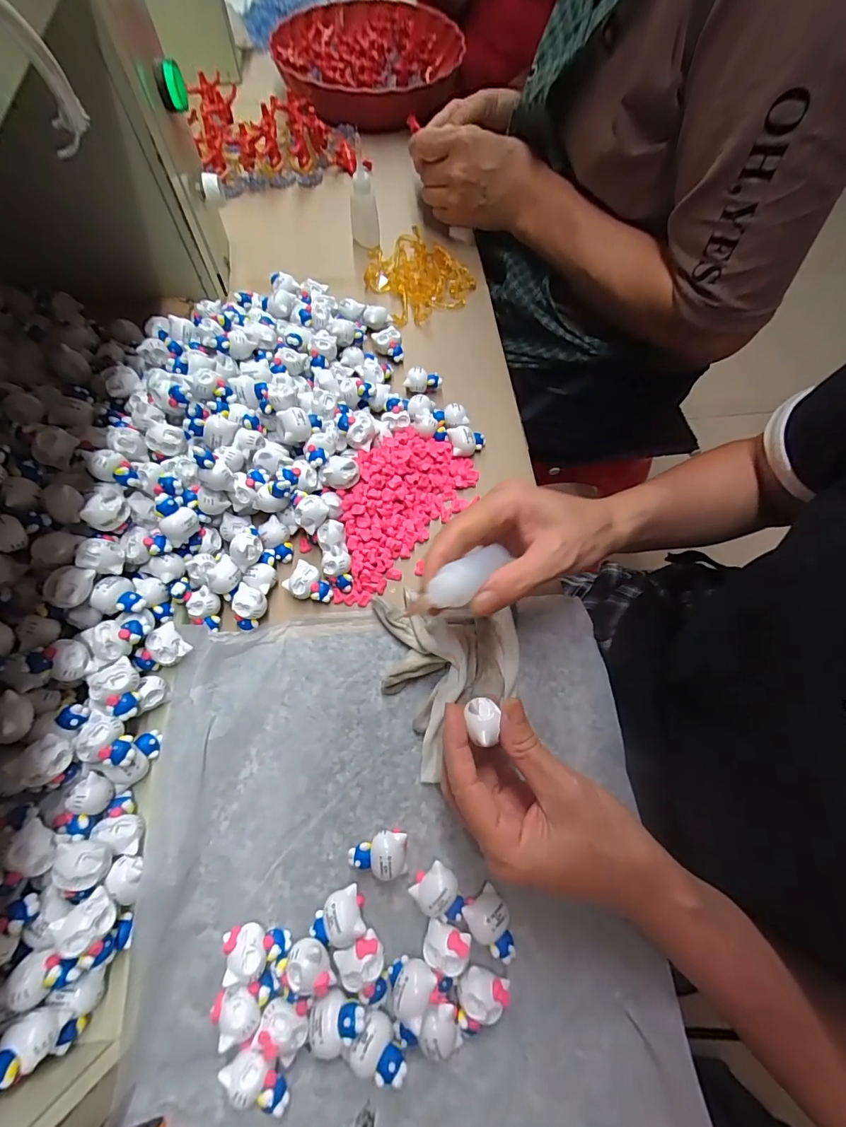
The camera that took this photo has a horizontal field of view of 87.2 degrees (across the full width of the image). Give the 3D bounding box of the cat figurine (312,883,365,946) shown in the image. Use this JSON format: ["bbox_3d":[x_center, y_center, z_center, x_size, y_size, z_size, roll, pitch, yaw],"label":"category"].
[{"bbox_3d":[-0.049,0.206,0.256,0.031,0.019,0.024,-26,70,-12],"label":"cat figurine"}]

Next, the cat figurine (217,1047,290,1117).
[{"bbox_3d":[-0.084,0.265,0.227,0.035,0.018,0.018,33,70,12],"label":"cat figurine"}]

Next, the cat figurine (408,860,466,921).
[{"bbox_3d":[0.011,0.196,0.264,0.024,0.021,0.031,-42,74,-17],"label":"cat figurine"}]

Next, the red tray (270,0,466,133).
[{"bbox_3d":[-0.066,-0.659,0.579,0.244,0.050,0.259,-16,69,-8],"label":"red tray"}]

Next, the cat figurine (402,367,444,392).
[{"bbox_3d":[0.000,-0.167,0.407,0.033,0.020,0.016,8,67,2],"label":"cat figurine"}]

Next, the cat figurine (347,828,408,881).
[{"bbox_3d":[-0.027,0.177,0.271,0.034,0.021,0.025,-1,67,-2],"label":"cat figurine"}]

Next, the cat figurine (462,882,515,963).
[{"bbox_3d":[0.042,0.209,0.257,0.024,0.015,0.034,-39,74,-16],"label":"cat figurine"}]

